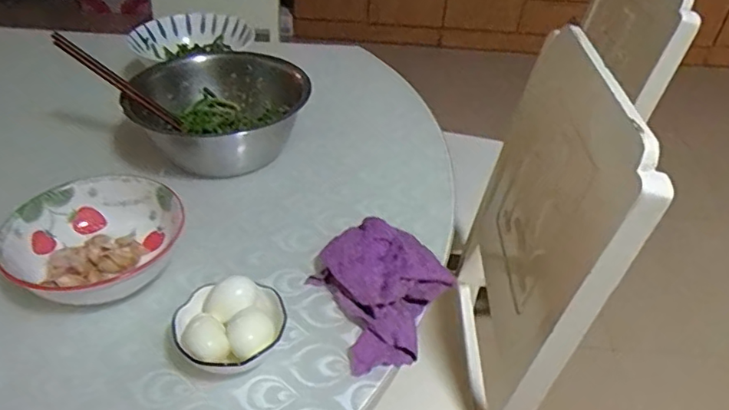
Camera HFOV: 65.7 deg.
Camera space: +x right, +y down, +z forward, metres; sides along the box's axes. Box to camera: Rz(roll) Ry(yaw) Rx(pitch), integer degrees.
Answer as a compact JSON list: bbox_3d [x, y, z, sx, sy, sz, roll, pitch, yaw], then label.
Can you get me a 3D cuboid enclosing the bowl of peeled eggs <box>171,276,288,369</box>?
[{"bbox_3d":[-0.126,0.117,0.532,0.102,0.045,0.094,1,39,-2],"label":"bowl of peeled eggs"}]

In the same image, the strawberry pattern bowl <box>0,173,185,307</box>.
[{"bbox_3d":[-0.285,0.044,0.609,0.170,0.064,0.169,2,39,-1],"label":"strawberry pattern bowl"}]

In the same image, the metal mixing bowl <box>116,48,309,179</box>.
[{"bbox_3d":[-0.207,-0.131,0.809,0.226,0.096,0.223,2,39,-1],"label":"metal mixing bowl"}]

